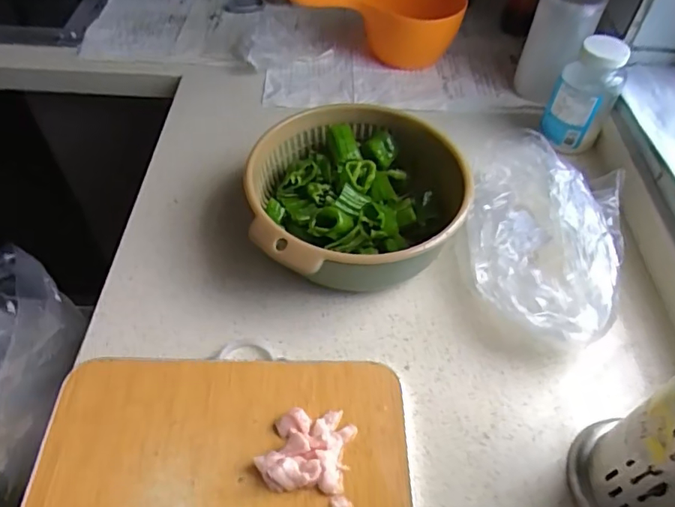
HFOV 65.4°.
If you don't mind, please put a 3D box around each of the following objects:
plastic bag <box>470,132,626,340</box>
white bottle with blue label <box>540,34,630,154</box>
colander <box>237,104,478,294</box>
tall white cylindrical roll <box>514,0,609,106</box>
[{"bbox_3d":[0.220,-0.025,0.561,0.158,0.098,0.250,16,51,10],"label":"plastic bag"},{"bbox_3d":[0.319,-0.204,0.680,0.075,0.133,0.060,24,53,16],"label":"white bottle with blue label"},{"bbox_3d":[0.018,-0.058,0.577,0.218,0.093,0.223,-7,51,-9],"label":"colander"},{"bbox_3d":[0.310,-0.300,0.744,0.081,0.148,0.072,20,52,13],"label":"tall white cylindrical roll"}]

